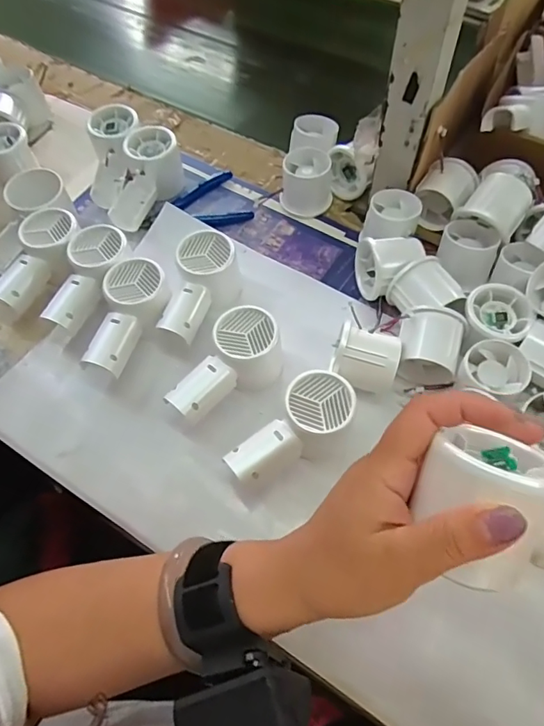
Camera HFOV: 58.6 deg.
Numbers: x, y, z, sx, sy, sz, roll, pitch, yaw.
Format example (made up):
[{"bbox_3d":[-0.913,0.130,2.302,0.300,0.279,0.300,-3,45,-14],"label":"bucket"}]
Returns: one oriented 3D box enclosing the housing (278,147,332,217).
[{"bbox_3d":[0.038,-0.198,0.534,0.057,0.048,0.060,4,62,4],"label":"housing"}]

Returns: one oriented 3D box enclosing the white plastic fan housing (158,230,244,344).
[{"bbox_3d":[-0.064,-0.068,0.460,0.056,0.049,0.111,8,62,6],"label":"white plastic fan housing"}]

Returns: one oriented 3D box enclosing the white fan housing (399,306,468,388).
[{"bbox_3d":[0.137,-0.014,0.424,0.055,0.048,0.054,18,63,11],"label":"white fan housing"}]

